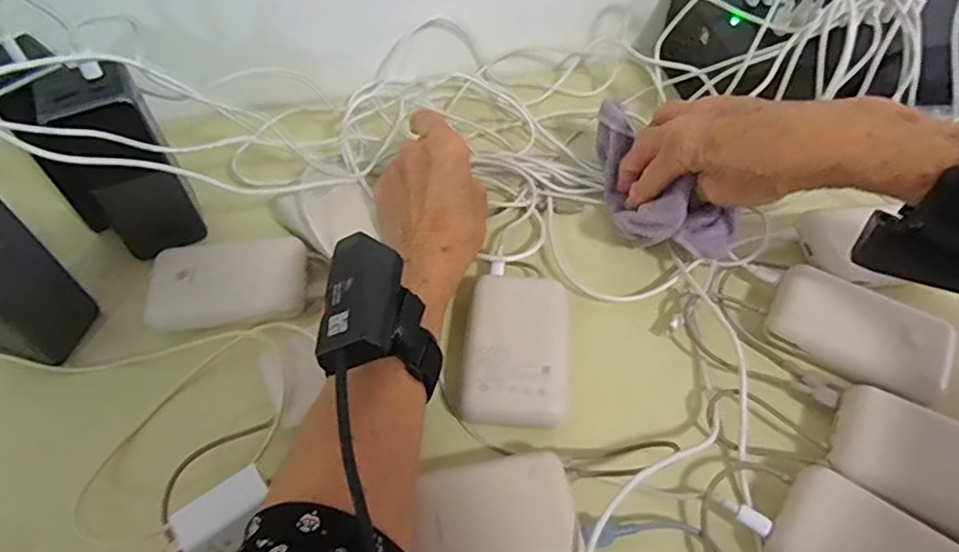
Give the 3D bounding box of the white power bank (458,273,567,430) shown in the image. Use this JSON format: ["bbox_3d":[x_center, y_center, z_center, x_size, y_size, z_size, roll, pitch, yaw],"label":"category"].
[{"bbox_3d":[0.022,0.045,0.375,0.063,0.020,0.106,4,54,3],"label":"white power bank"}]

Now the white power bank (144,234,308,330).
[{"bbox_3d":[-0.171,0.005,0.407,0.102,0.024,0.065,-3,54,-2],"label":"white power bank"}]

